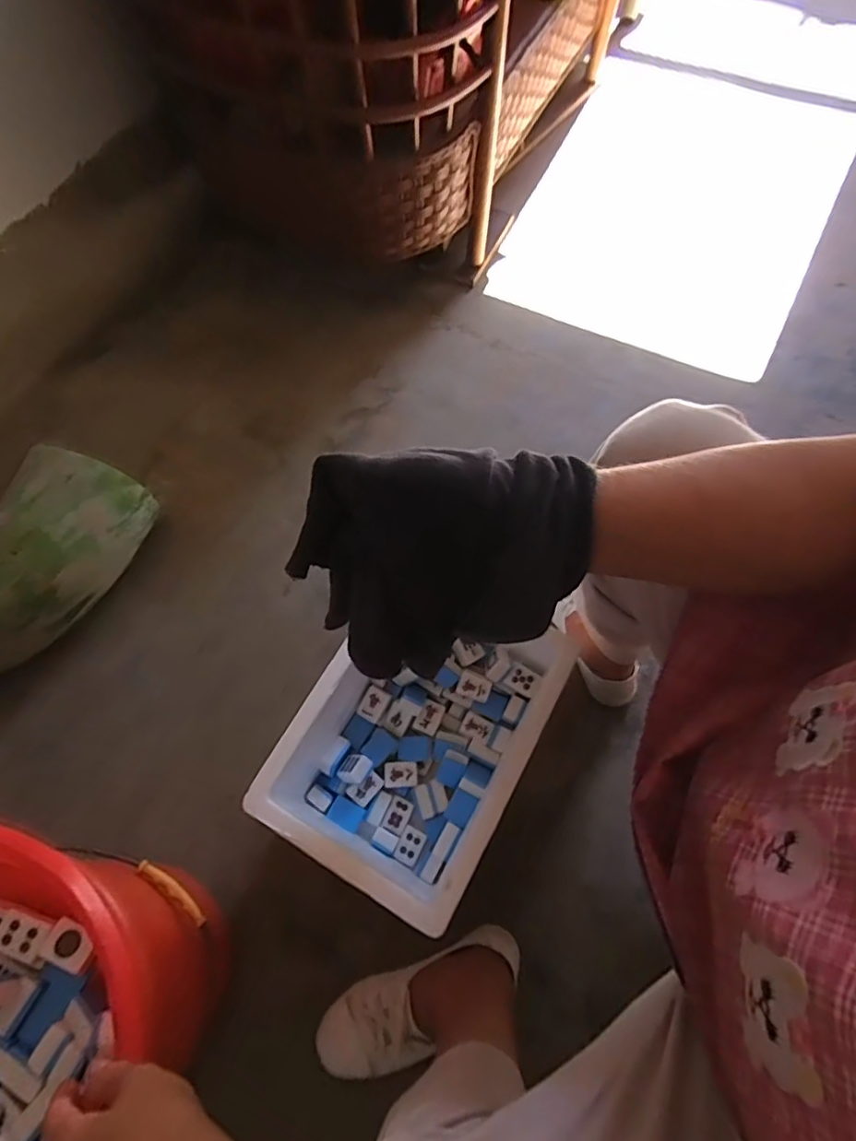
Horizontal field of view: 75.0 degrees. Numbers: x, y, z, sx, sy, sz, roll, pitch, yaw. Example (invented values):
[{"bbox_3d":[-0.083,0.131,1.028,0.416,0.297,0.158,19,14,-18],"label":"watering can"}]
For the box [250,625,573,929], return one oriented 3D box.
[{"bbox_3d":[-0.010,0.187,0.650,0.230,0.167,0.309,28,72,13],"label":"box"}]

